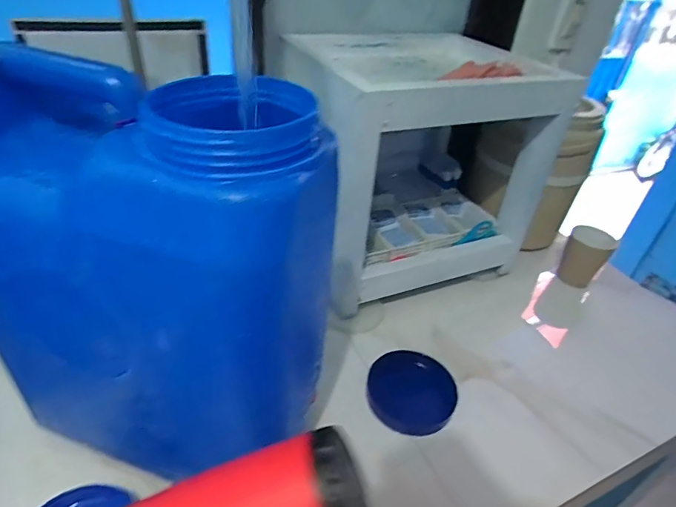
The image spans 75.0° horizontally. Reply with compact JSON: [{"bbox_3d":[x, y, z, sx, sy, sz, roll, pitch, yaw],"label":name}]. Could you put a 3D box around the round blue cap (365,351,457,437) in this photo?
[{"bbox_3d":[0.099,0.185,0.601,0.116,0.019,0.114,5,38,-4],"label":"round blue cap"}]

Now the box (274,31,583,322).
[{"bbox_3d":[0.129,-0.155,0.767,0.393,0.357,0.331,-9,41,-20],"label":"box"}]

